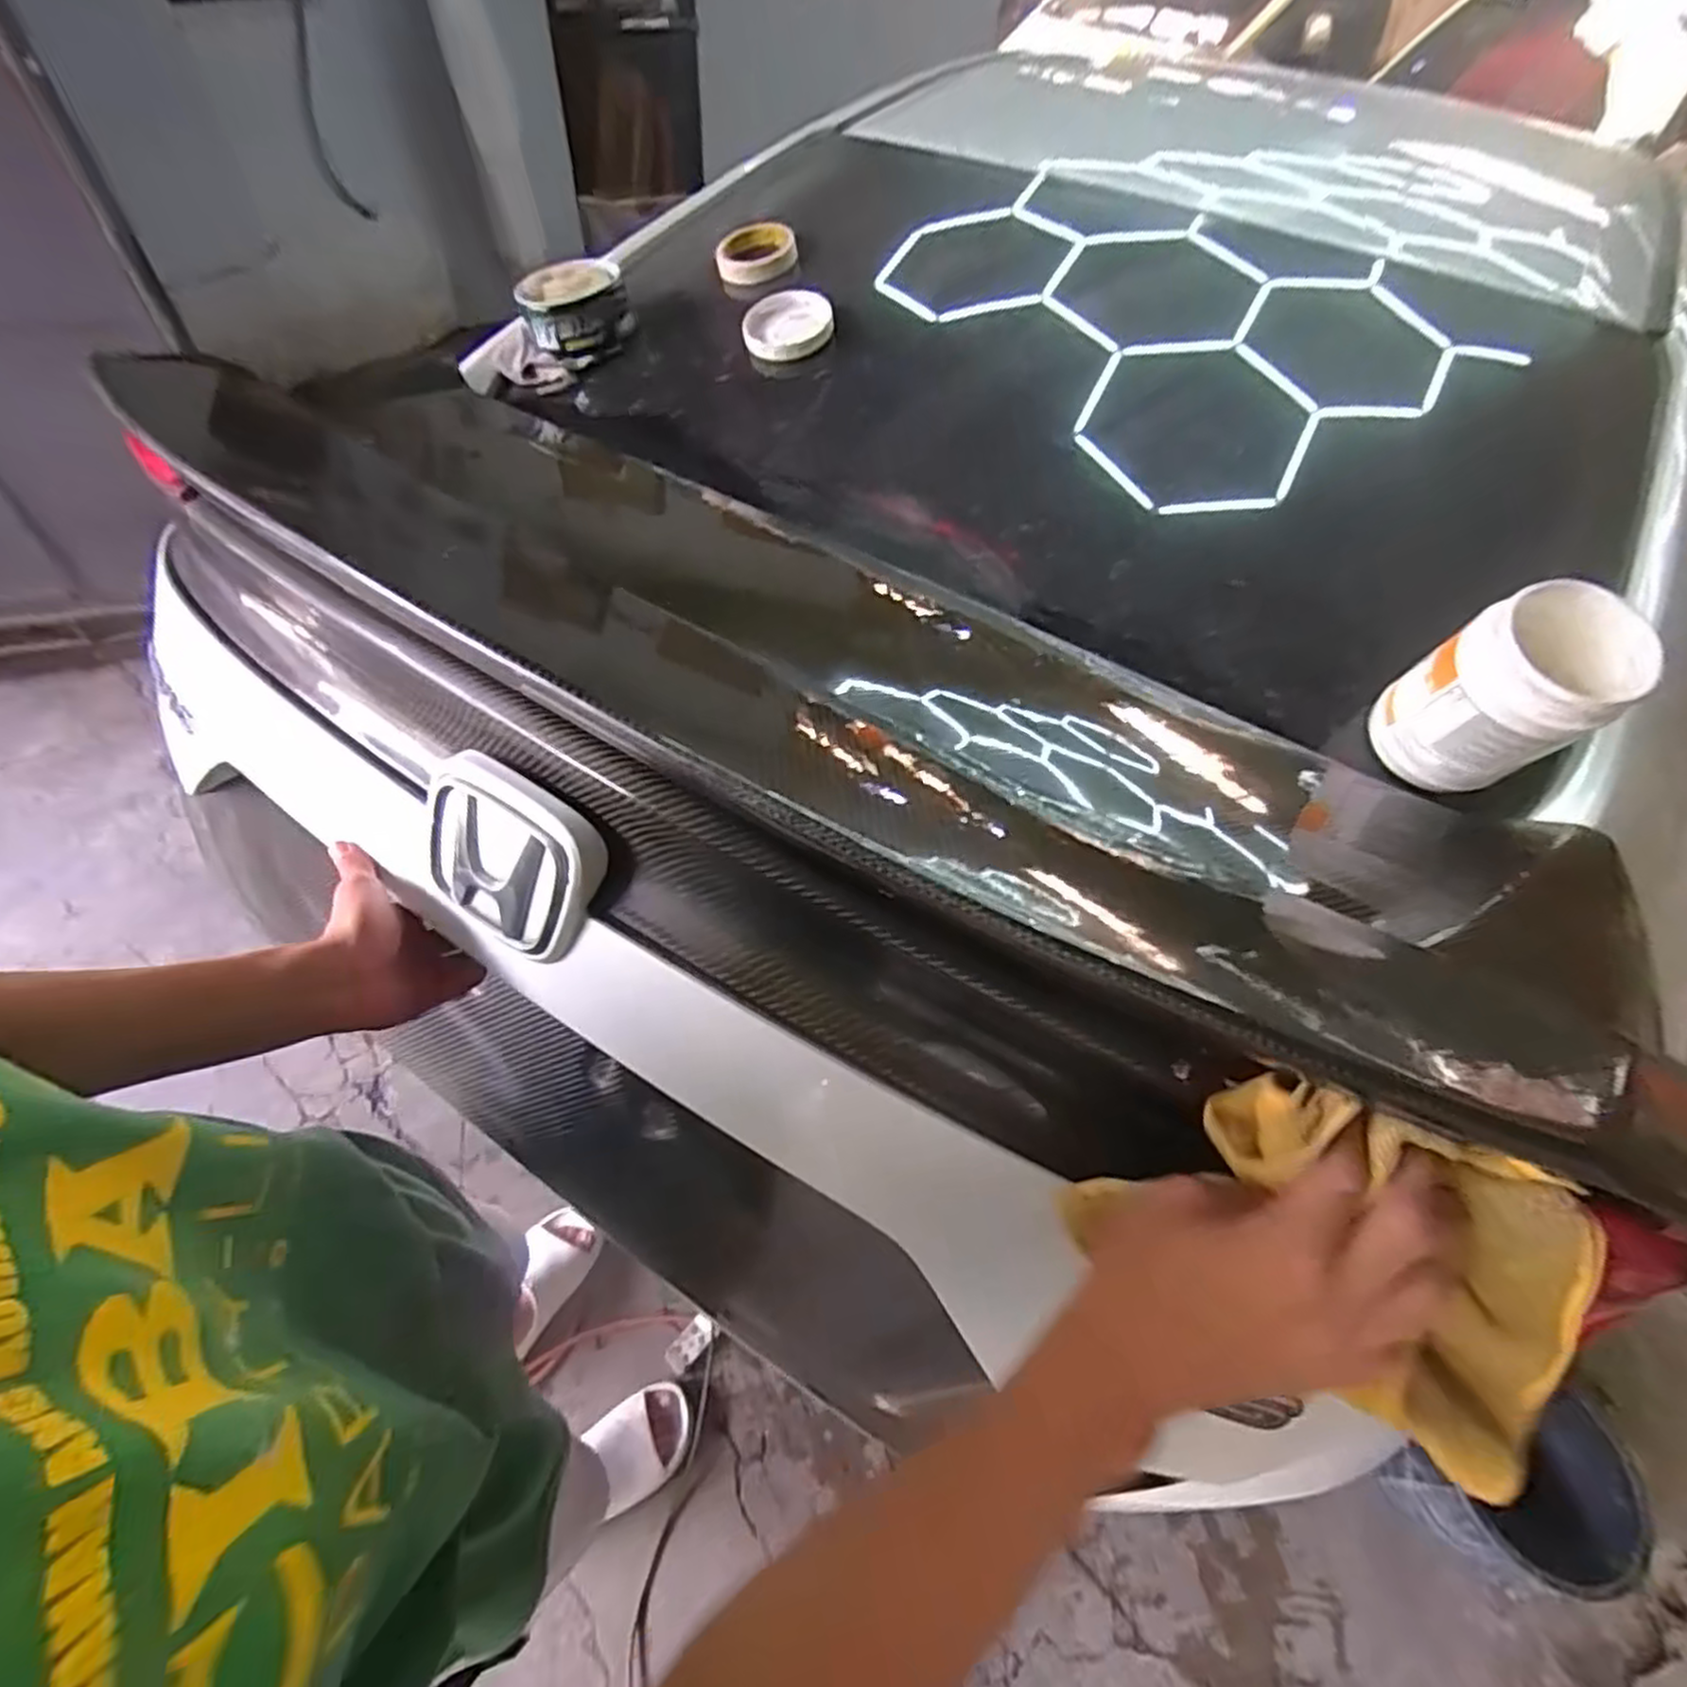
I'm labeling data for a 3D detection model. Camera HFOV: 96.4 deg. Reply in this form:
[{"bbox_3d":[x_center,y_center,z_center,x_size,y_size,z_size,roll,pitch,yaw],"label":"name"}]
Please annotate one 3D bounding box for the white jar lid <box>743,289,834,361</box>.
[{"bbox_3d":[-0.062,-0.582,0.846,0.098,0.020,0.095,-3,77,9],"label":"white jar lid"}]

